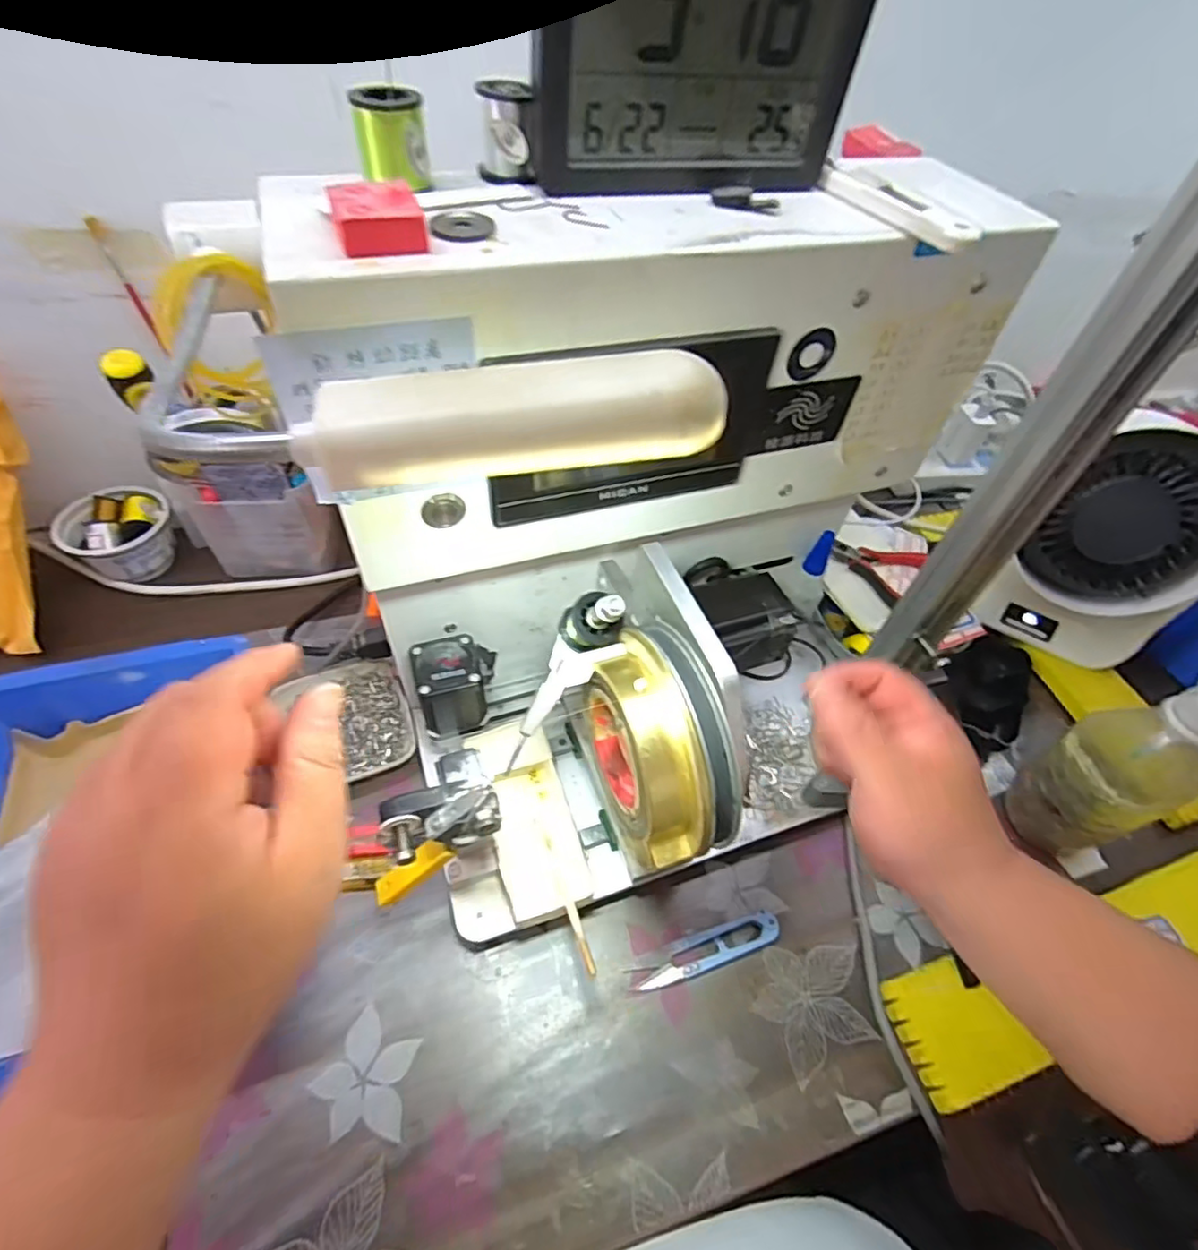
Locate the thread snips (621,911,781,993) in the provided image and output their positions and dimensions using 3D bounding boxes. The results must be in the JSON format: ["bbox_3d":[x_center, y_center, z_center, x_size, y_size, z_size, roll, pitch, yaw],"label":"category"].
[{"bbox_3d":[0.069,0.210,0.399,0.102,0.010,0.021,-14,54,-15],"label":"thread snips"}]

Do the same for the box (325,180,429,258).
[{"bbox_3d":[-0.078,-0.144,0.218,0.030,0.012,0.032,-14,54,-16],"label":"box"}]

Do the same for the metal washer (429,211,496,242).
[{"bbox_3d":[-0.051,-0.152,0.235,0.021,0.005,0.021,3,51,-3],"label":"metal washer"}]

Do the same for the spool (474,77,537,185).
[{"bbox_3d":[-0.039,-0.206,0.260,0.023,0.032,0.020,0,52,-5],"label":"spool"}]

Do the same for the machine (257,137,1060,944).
[{"bbox_3d":[0.052,-0.010,0.351,0.345,0.350,0.230,-12,54,-14],"label":"machine"}]

